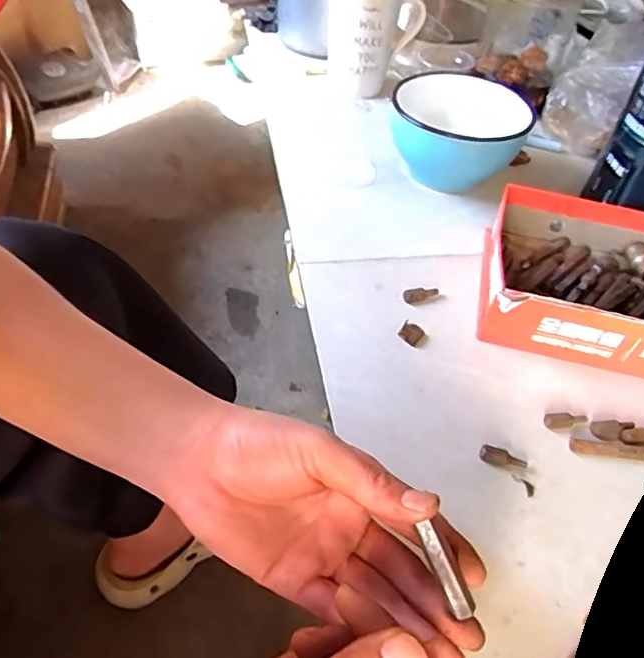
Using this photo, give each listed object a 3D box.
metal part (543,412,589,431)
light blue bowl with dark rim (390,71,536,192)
[{"bbox_3d":[0.168,0.062,0.389,0.029,0.009,0.010,0,48,-6],"label":"metal part"},{"bbox_3d":[0.135,-0.194,0.586,0.132,0.086,0.140,3,47,-4],"label":"light blue bowl with dark rim"}]

